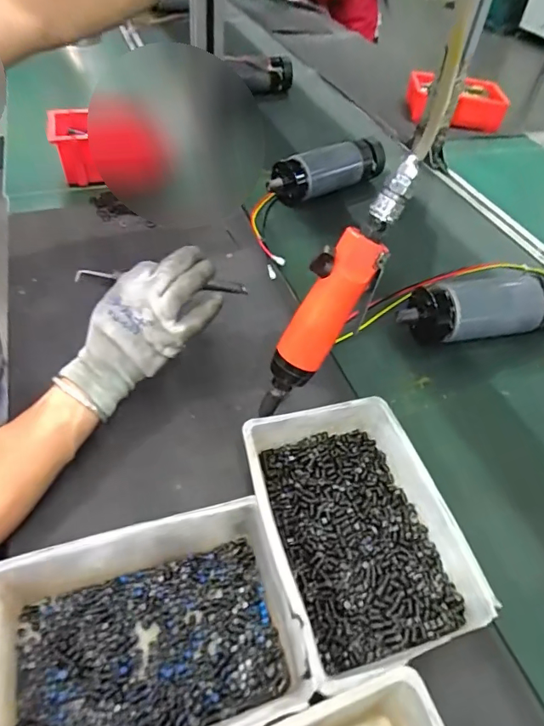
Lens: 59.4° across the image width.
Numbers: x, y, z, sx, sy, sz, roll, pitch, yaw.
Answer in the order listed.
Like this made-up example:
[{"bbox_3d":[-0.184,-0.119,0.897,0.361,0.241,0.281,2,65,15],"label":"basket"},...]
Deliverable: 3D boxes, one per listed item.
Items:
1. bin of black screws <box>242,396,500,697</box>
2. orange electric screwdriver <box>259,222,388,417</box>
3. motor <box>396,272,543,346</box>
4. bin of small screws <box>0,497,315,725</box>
[{"bbox_3d":[0.066,0.133,0.389,0.143,0.054,0.200,-10,48,-15],"label":"bin of black screws"},{"bbox_3d":[0.039,-0.032,0.409,0.049,0.188,0.041,0,39,-45],"label":"orange electric screwdriver"},{"bbox_3d":[0.272,-0.066,0.600,0.235,0.070,0.061,-6,47,-11],"label":"motor"},{"bbox_3d":[-0.088,0.189,0.323,0.197,0.049,0.142,-11,48,-16],"label":"bin of small screws"}]

